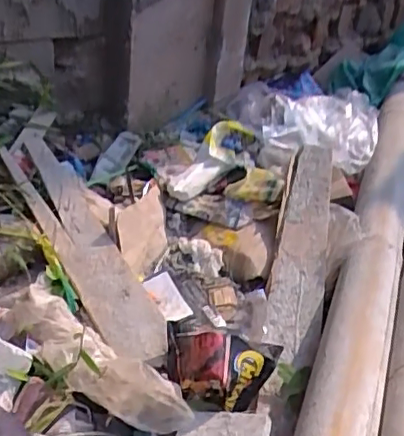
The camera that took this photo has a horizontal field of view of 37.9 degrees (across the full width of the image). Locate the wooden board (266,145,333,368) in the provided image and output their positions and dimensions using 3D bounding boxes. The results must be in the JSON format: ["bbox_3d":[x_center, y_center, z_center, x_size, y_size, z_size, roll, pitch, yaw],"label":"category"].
[{"bbox_3d":[0.153,0.031,0.891,0.074,0.026,0.416,11,48,6],"label":"wooden board"}]

